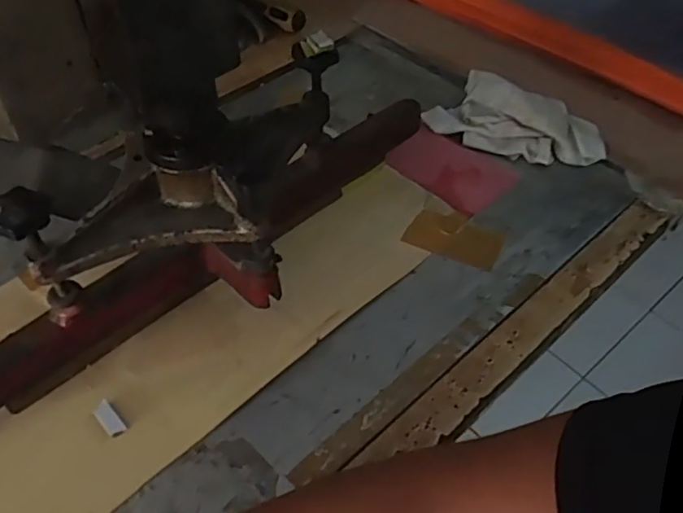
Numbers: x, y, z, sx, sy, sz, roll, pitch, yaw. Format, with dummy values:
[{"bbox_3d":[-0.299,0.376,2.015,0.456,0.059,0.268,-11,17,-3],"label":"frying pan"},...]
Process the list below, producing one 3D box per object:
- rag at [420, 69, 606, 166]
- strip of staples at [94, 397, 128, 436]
[{"bbox_3d":[0.184,-0.146,0.660,0.185,0.045,0.078,16,51,13],"label":"rag"},{"bbox_3d":[-0.166,0.116,0.452,0.029,0.004,0.013,37,58,27],"label":"strip of staples"}]

